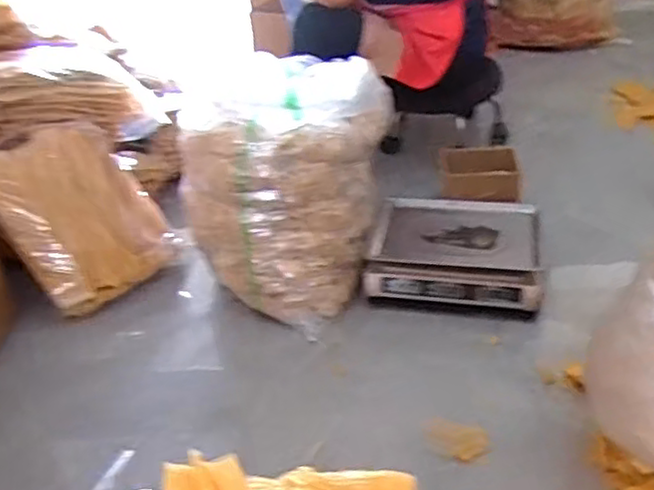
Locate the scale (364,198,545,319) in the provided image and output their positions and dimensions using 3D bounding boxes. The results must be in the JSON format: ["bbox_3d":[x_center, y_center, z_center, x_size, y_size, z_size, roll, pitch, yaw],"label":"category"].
[{"bbox_3d":[0.254,0.010,1.377,0.315,0.097,0.254,4,34,12],"label":"scale"}]

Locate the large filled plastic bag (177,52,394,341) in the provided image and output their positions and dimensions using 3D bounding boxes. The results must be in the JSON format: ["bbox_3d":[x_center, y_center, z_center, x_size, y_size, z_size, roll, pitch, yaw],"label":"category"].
[{"bbox_3d":[-0.092,-0.107,1.321,0.388,0.401,0.291,2,34,10],"label":"large filled plastic bag"}]

